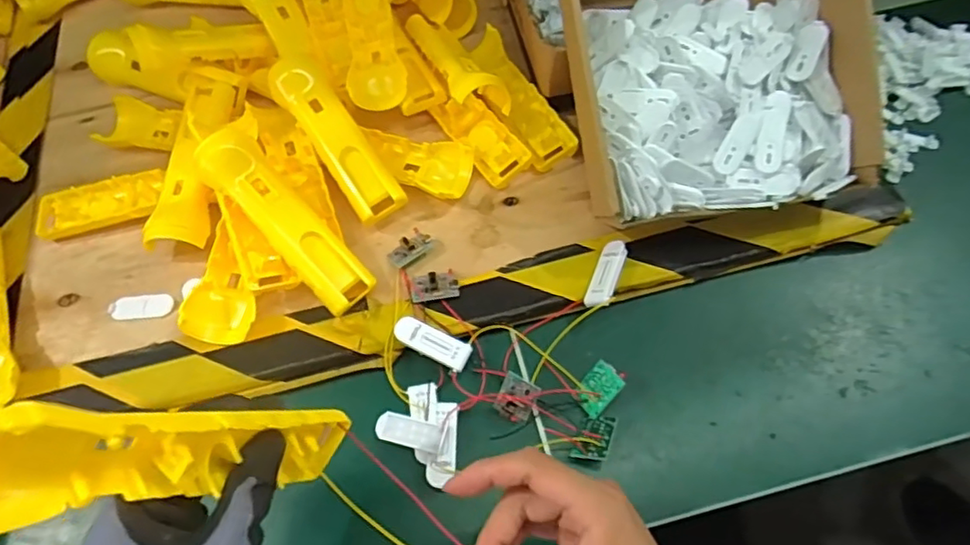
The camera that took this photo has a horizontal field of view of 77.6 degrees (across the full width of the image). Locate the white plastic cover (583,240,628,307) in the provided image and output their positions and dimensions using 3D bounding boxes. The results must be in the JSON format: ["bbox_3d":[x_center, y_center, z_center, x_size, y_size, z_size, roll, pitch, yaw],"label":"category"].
[{"bbox_3d":[0.094,0.001,0.460,0.023,0.008,0.056,0,58,43],"label":"white plastic cover"}]

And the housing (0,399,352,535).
[{"bbox_3d":[-0.127,0.079,0.267,0.052,0.164,0.031,-39,59,27],"label":"housing"}]

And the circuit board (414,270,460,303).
[{"bbox_3d":[-0.038,0.011,0.466,0.036,0.011,0.022,-8,62,-1],"label":"circuit board"}]

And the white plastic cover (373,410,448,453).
[{"bbox_3d":[-0.052,0.112,0.425,0.053,0.007,0.021,7,61,25],"label":"white plastic cover"}]

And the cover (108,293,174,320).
[{"bbox_3d":[-0.273,0.027,0.480,0.051,0.004,0.020,-3,62,1],"label":"cover"}]

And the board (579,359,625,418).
[{"bbox_3d":[0.081,0.083,0.430,0.036,0.005,0.026,-51,51,9],"label":"board"}]

